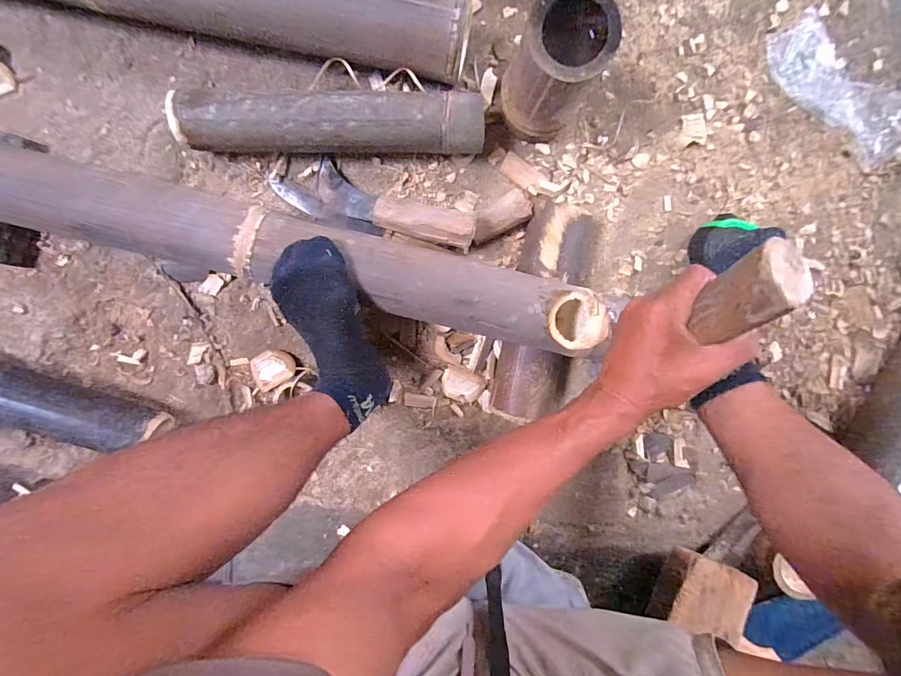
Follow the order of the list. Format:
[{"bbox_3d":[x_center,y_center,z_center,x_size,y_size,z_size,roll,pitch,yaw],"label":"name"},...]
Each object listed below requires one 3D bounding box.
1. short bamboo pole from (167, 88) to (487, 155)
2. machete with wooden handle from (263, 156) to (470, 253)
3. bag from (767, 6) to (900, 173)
[{"bbox_3d":[-0.137,-0.251,0.492,0.352,0.061,0.063,-2,96,-1],"label":"short bamboo pole"},{"bbox_3d":[-0.099,-0.168,0.525,0.269,0.031,0.068,17,94,13],"label":"machete with wooden handle"},{"bbox_3d":[0.522,-0.334,0.538,0.105,0.030,0.219,-45,93,3],"label":"bag"}]

